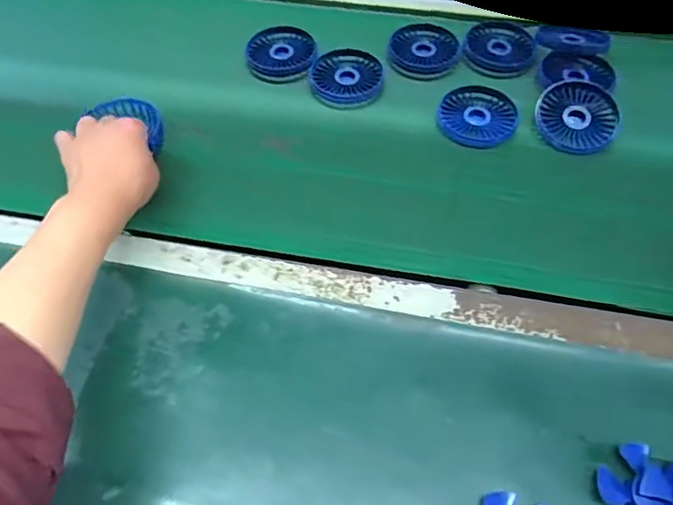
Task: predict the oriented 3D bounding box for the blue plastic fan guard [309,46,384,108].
[{"bbox_3d":[0.014,-0.210,0.646,0.085,0.026,0.078,0,58,0],"label":"blue plastic fan guard"}]

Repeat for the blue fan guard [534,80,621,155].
[{"bbox_3d":[0.266,-0.151,0.591,0.093,0.011,0.093,-2,70,5],"label":"blue fan guard"}]

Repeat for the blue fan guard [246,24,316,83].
[{"bbox_3d":[-0.069,-0.247,0.664,0.083,0.017,0.082,-4,58,-2],"label":"blue fan guard"}]

